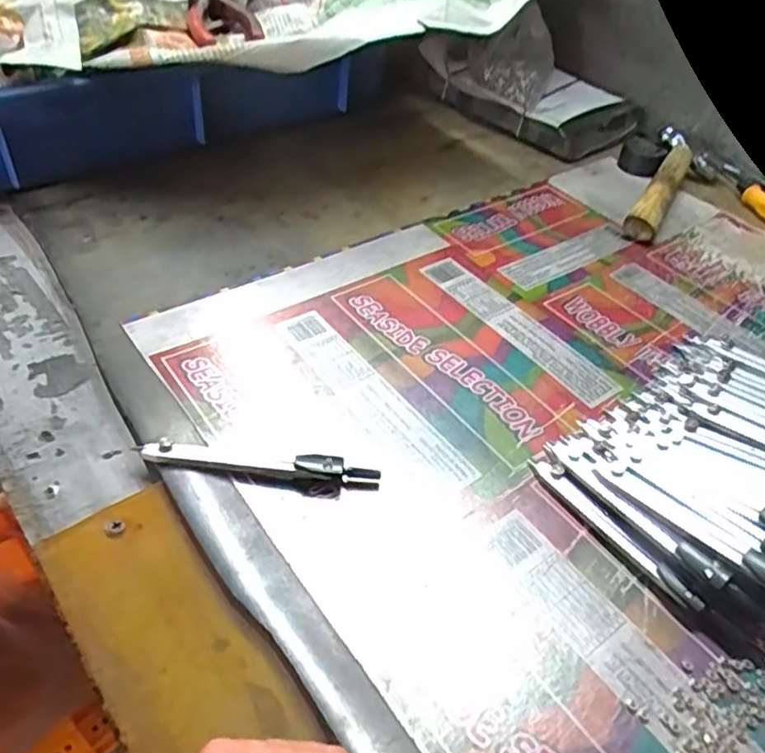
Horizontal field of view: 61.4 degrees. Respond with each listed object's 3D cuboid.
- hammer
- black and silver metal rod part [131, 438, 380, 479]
[{"bbox_3d":[0.218,-0.163,0.534,0.057,0.033,0.151,21,46,16],"label":"hammer"},{"bbox_3d":[-0.060,0.041,0.311,0.114,0.010,0.012,4,44,0],"label":"black and silver metal rod part"}]

